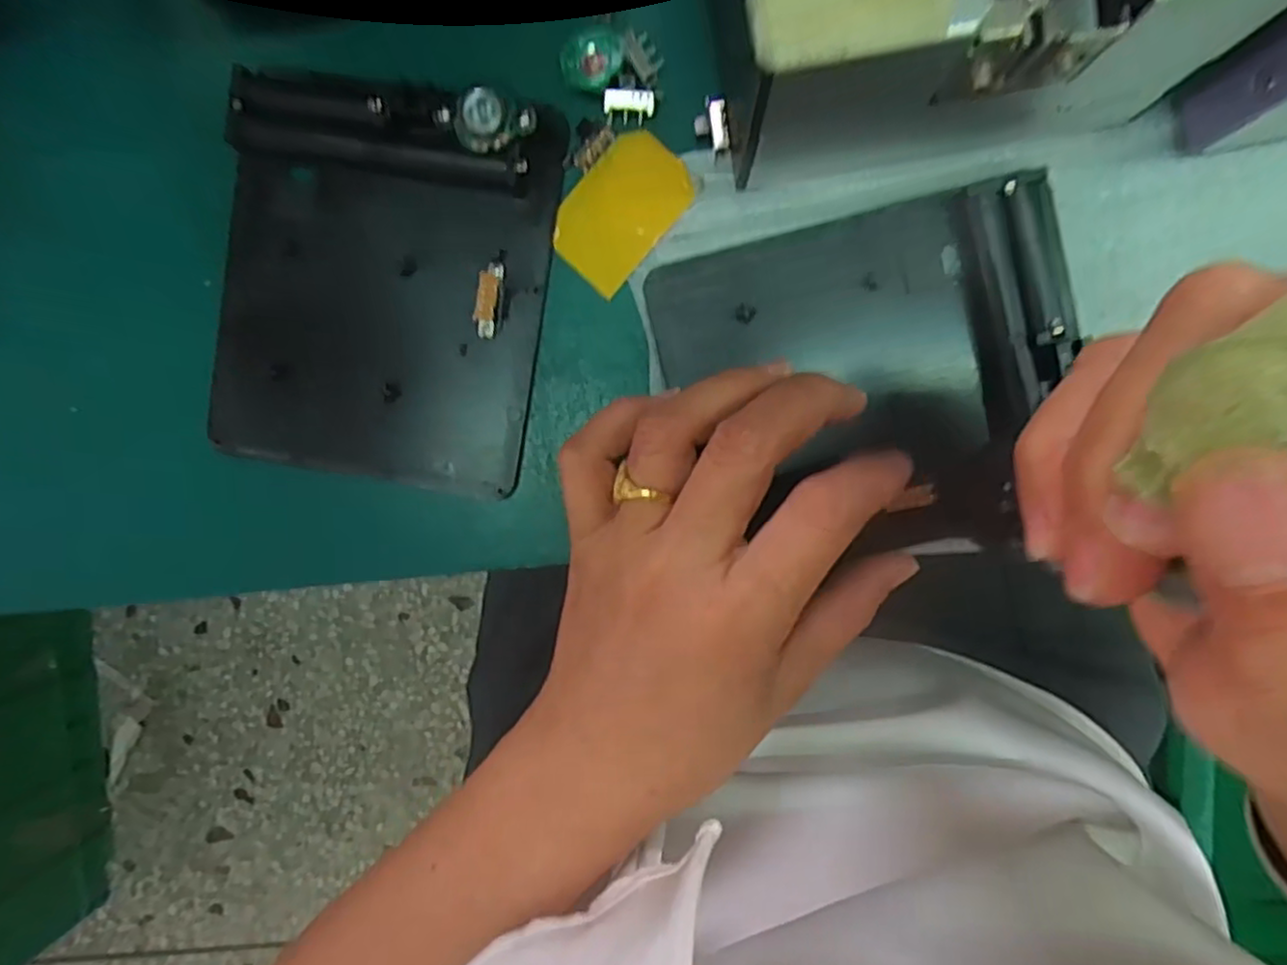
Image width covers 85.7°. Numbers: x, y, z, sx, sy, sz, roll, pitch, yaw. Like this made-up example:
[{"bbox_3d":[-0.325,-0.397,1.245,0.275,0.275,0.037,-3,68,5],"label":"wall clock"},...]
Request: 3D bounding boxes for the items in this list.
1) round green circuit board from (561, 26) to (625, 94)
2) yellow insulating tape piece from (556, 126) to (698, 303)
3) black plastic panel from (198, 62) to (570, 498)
[{"bbox_3d":[-0.017,-0.139,0.226,0.019,0.004,0.023,32,94,1],"label":"round green circuit board"},{"bbox_3d":[-0.008,-0.091,0.231,0.032,0.004,0.049,40,94,0],"label":"yellow insulating tape piece"},{"bbox_3d":[-0.089,-0.065,0.229,0.107,0.021,0.124,10,94,2],"label":"black plastic panel"}]

